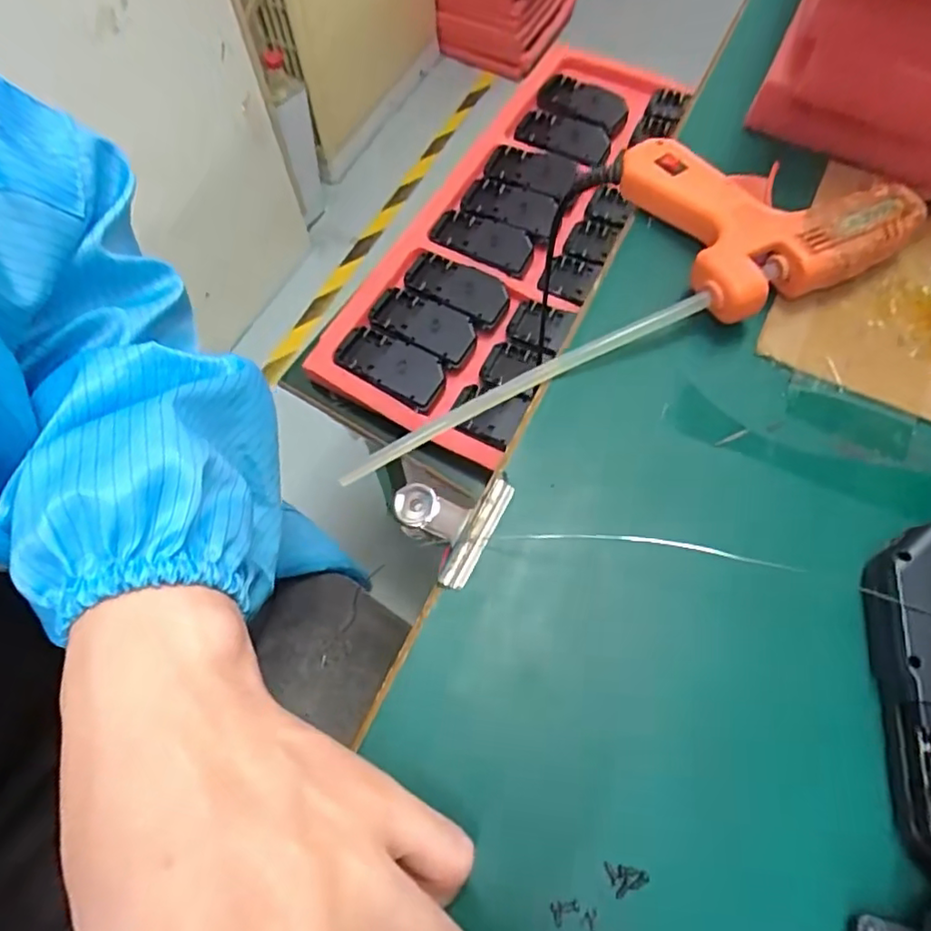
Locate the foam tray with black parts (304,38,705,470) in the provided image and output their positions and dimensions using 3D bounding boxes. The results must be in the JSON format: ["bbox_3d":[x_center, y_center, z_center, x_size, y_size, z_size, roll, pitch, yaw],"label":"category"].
[{"bbox_3d":[0.064,-0.281,0.714,0.251,0.038,0.591,24,67,13],"label":"foam tray with black parts"}]

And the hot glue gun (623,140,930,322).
[{"bbox_3d":[0.146,-0.127,0.309,0.105,0.031,0.110,-18,66,-7],"label":"hot glue gun"}]

